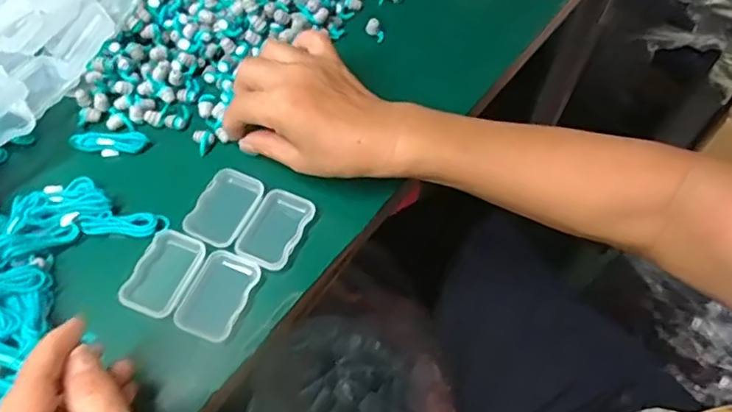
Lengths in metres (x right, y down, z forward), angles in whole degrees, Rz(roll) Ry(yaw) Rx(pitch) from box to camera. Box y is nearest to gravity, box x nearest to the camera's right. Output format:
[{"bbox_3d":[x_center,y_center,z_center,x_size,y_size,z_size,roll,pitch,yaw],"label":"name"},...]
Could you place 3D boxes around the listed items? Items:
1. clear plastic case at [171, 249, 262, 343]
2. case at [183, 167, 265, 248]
[{"bbox_3d":[-0.093,0.056,0.366,0.037,0.008,0.056,19,61,9],"label":"clear plastic case"},{"bbox_3d":[-0.096,0.001,0.401,0.035,0.014,0.057,23,61,11],"label":"case"}]

